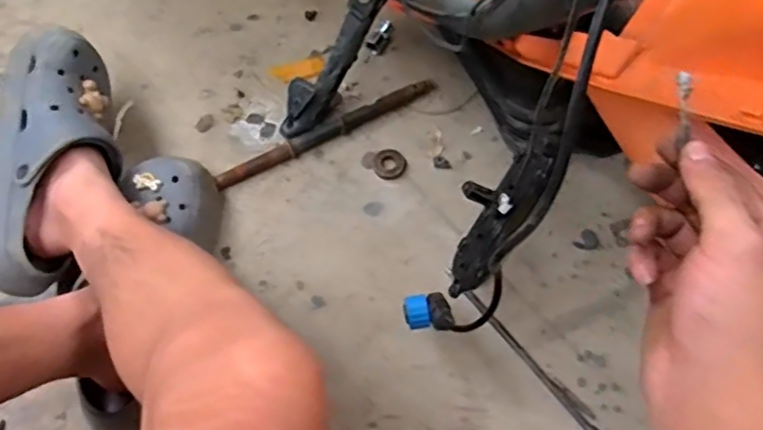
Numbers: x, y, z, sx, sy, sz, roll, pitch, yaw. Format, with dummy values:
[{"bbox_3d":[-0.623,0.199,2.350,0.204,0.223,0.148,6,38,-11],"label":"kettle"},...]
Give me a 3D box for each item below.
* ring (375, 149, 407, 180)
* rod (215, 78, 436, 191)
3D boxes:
[{"bbox_3d":[0.009,-0.055,0.709,0.035,0.008,0.033,-1,67,2],"label":"ring"},{"bbox_3d":[-0.060,-0.095,0.720,0.266,0.018,0.021,-27,68,-9],"label":"rod"}]

